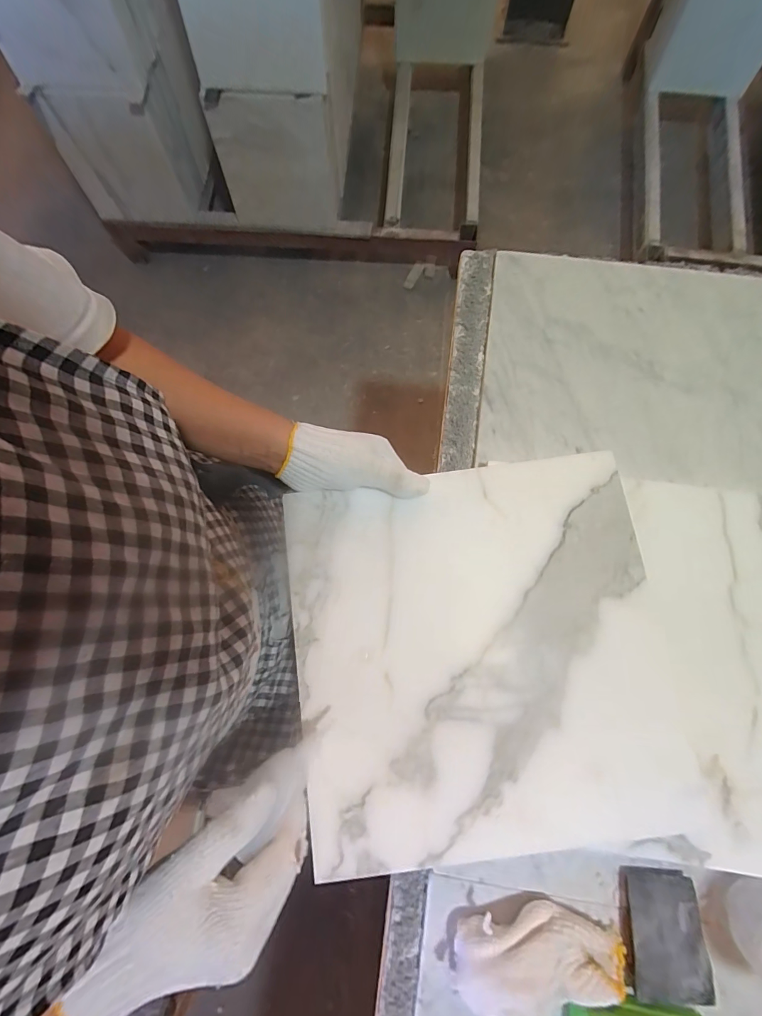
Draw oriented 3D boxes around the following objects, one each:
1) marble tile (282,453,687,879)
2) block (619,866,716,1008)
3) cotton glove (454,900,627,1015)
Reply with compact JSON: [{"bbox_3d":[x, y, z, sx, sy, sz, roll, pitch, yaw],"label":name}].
[{"bbox_3d":[0.078,0.115,0.328,0.292,0.012,0.293,-8,77,-1],"label":"marble tile"},{"bbox_3d":[0.212,0.320,0.300,0.058,0.015,0.077,0,77,0],"label":"block"},{"bbox_3d":[0.117,0.329,0.288,0.121,0.045,0.053,4,77,1],"label":"cotton glove"}]

